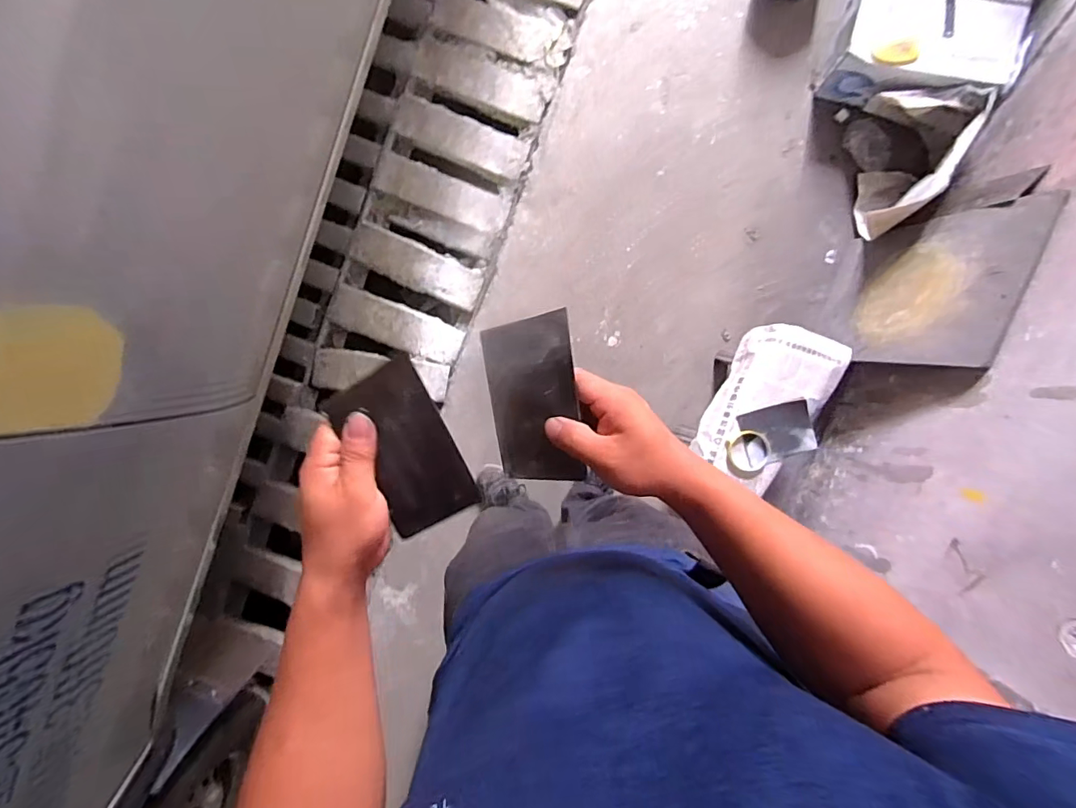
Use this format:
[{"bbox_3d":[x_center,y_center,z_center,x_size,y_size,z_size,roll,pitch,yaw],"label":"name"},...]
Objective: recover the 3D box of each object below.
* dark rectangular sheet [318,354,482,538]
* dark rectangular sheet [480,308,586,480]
[{"bbox_3d":[-0.100,0.037,0.380,0.069,0.007,0.130,-28,110,-11],"label":"dark rectangular sheet"},{"bbox_3d":[-0.004,-0.001,0.388,0.073,0.004,0.132,-3,109,22],"label":"dark rectangular sheet"}]

